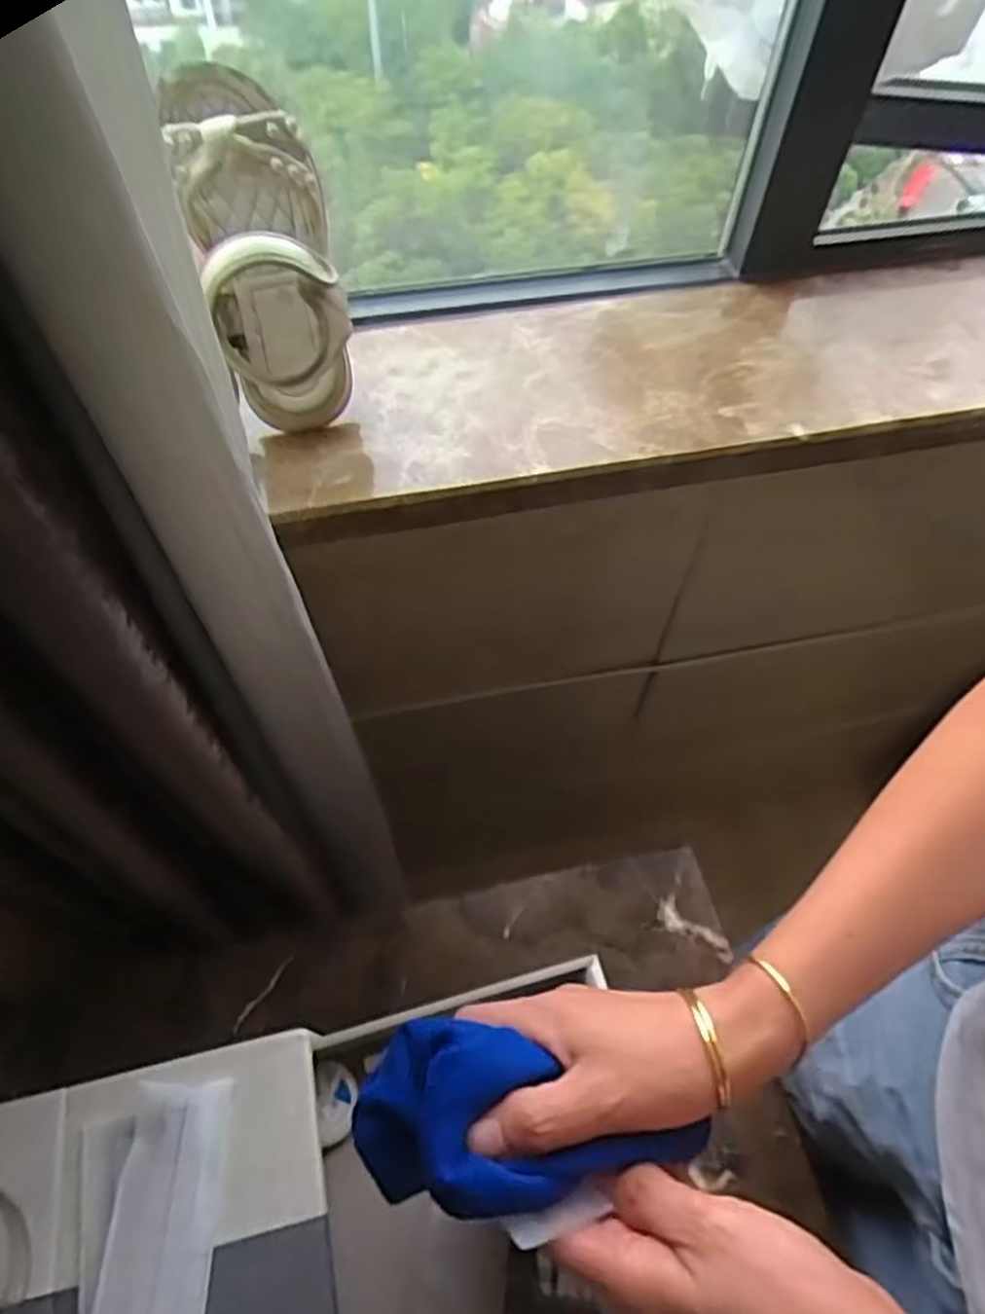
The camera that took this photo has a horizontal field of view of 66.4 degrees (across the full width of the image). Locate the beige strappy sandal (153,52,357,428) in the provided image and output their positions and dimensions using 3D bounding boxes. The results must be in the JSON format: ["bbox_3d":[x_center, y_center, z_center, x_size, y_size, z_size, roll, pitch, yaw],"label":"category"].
[{"bbox_3d":[-0.134,-0.240,0.446,0.085,0.198,0.086,-17,20,-12],"label":"beige strappy sandal"}]

